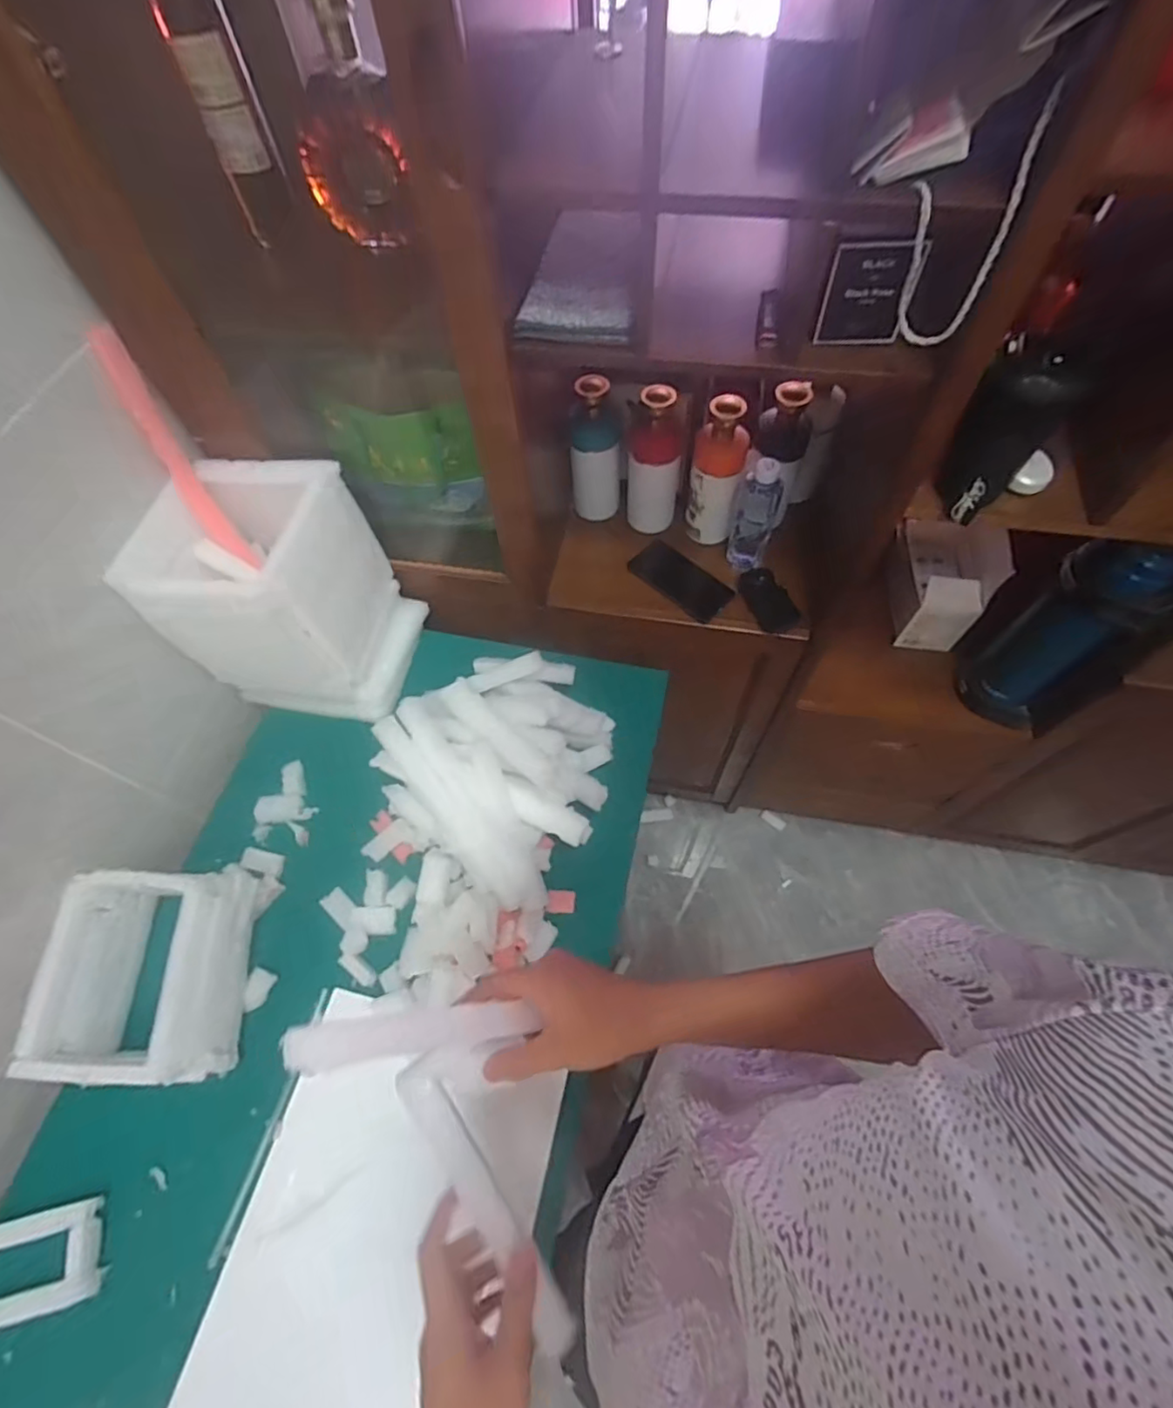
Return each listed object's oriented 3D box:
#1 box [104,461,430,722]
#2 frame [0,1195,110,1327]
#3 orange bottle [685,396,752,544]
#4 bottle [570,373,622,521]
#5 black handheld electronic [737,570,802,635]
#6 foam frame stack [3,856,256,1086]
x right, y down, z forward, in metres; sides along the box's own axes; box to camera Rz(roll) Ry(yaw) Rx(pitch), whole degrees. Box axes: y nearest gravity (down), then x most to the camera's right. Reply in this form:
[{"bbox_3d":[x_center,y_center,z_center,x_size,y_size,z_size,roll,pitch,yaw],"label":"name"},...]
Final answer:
[{"bbox_3d":[-0.411,-0.145,0.854,0.236,0.296,0.230,13,64,9],"label":"box"},{"bbox_3d":[-0.582,0.580,0.621,0.152,0.025,0.085,-14,62,-4],"label":"frame"},{"bbox_3d":[0.193,-0.337,0.893,0.075,0.205,0.074,9,63,7],"label":"orange bottle"},{"bbox_3d":[0.015,-0.392,0.932,0.075,0.212,0.073,3,62,4],"label":"bottle"},{"bbox_3d":[0.276,-0.161,0.911,0.016,0.064,0.106,-24,85,-33],"label":"black handheld electronic"},{"bbox_3d":[-0.515,0.310,0.701,0.205,0.147,0.230,-6,62,-1],"label":"foam frame stack"}]

